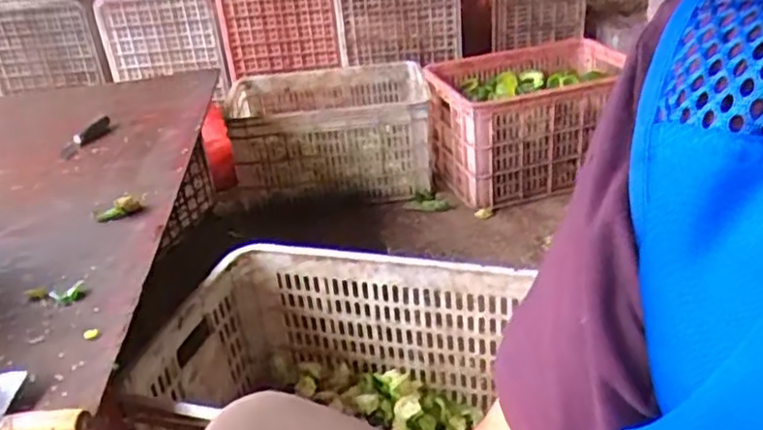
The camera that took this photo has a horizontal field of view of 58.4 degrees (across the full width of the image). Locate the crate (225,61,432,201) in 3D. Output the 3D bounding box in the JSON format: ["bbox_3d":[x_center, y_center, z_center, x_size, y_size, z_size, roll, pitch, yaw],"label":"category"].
[{"bbox_3d":[-0.135,-0.213,1.779,0.505,0.245,0.324,-4,27,-1],"label":"crate"}]

